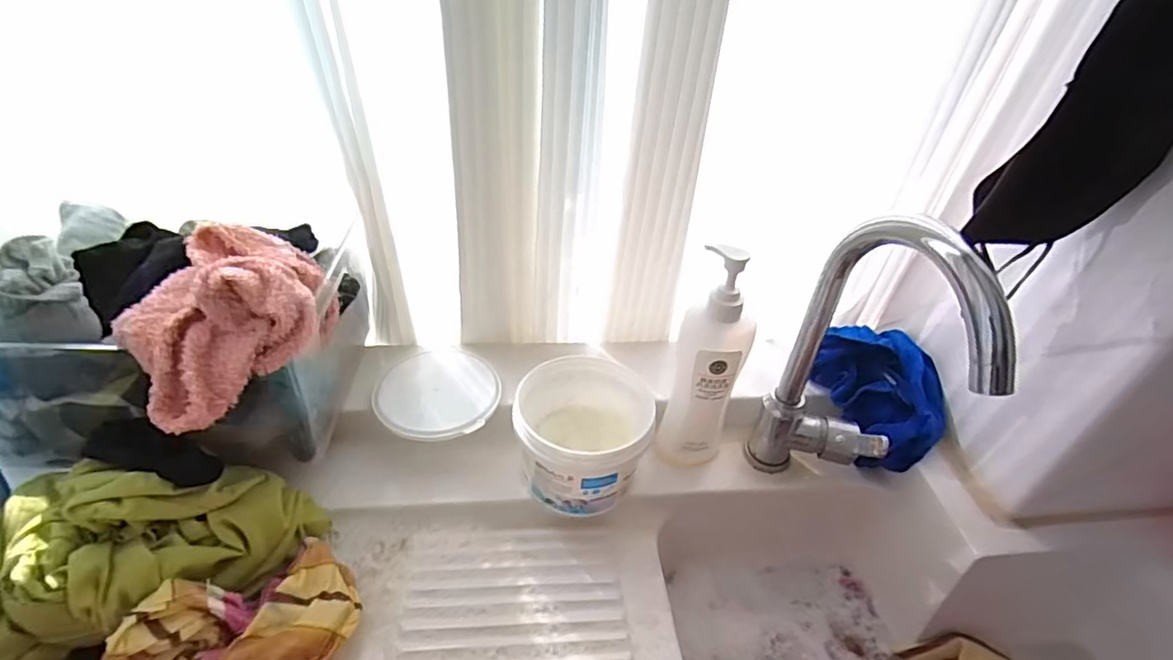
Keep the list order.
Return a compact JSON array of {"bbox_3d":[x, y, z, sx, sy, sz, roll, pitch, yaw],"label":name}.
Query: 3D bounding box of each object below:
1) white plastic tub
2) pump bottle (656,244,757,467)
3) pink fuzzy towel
[{"bbox_3d":[-0.005,0.107,0.574,0.122,0.112,0.140,5,40,-1],"label":"white plastic tub"},{"bbox_3d":[0.115,0.035,0.548,0.062,0.232,0.046,12,40,8],"label":"pump bottle"},{"bbox_3d":[-0.268,-0.013,0.451,0.145,0.097,0.170,-19,45,-26],"label":"pink fuzzy towel"}]

